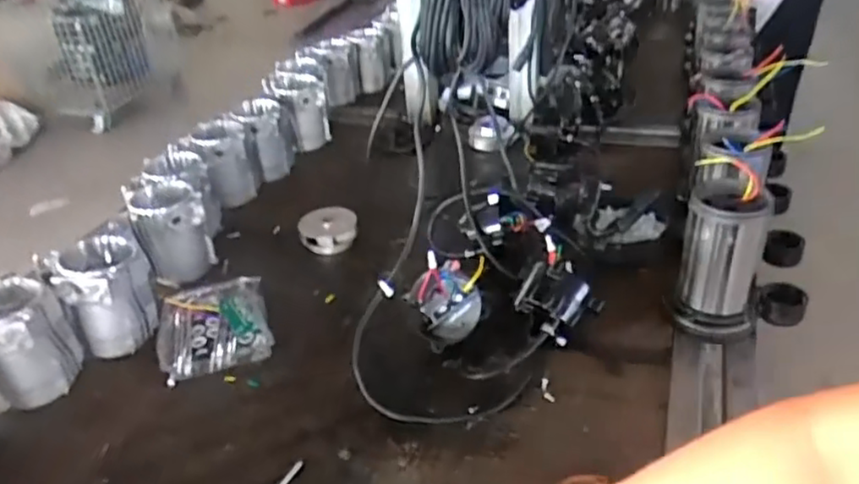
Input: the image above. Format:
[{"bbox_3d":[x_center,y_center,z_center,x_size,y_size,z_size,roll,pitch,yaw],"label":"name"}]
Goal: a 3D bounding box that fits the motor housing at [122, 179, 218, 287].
[{"bbox_3d":[-0.414,-0.026,1.085,0.112,0.121,0.112,-19,36,-21],"label":"motor housing"}]

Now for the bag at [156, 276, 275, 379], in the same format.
[{"bbox_3d":[-0.306,0.115,0.951,0.143,0.030,0.169,-14,34,-14],"label":"bag"}]

